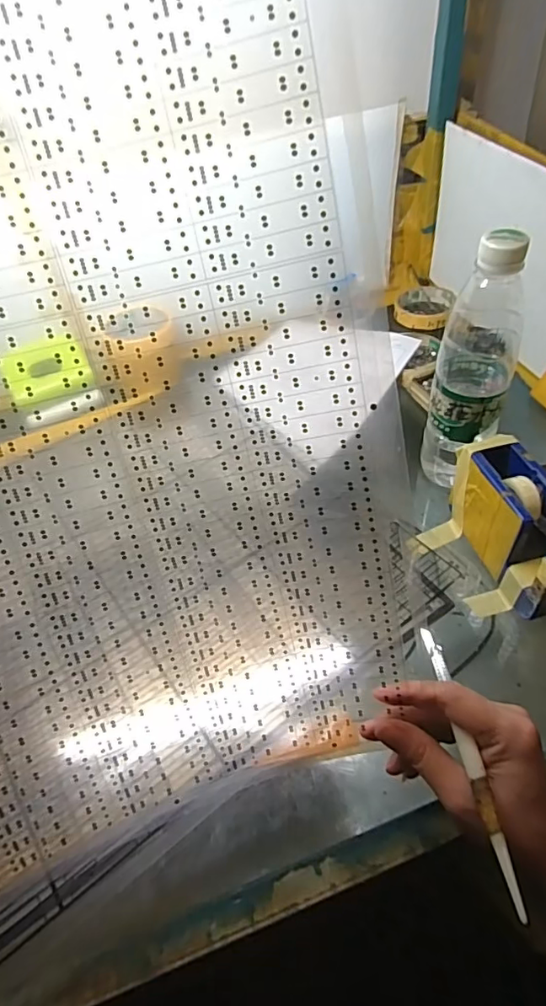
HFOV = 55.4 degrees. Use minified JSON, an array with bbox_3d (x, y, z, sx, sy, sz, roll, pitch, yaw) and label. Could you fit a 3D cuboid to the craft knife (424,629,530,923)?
[{"bbox_3d":[0.111,0.142,0.298,0.008,0.008,0.153,-8,50,0],"label":"craft knife"}]

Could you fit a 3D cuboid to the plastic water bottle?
[{"bbox_3d":[0.171,-0.111,0.445,0.062,0.224,0.065,10,49,16],"label":"plastic water bottle"}]

